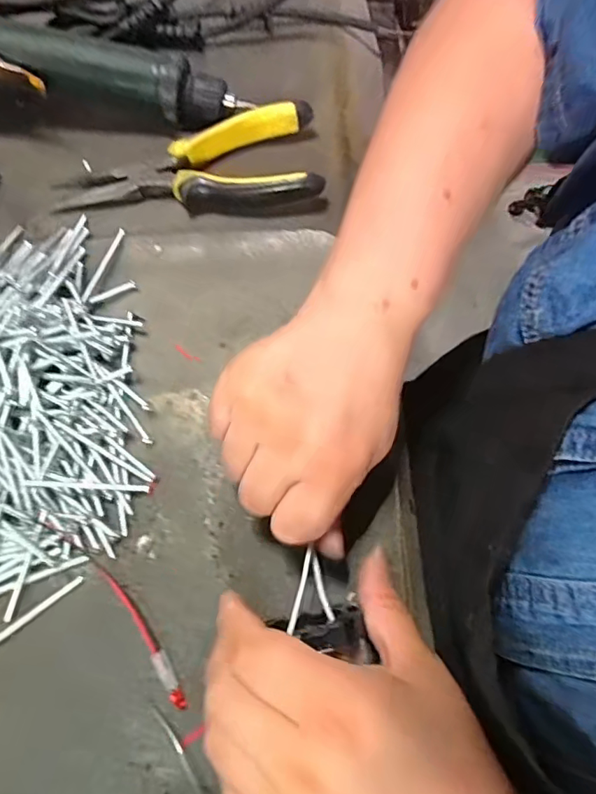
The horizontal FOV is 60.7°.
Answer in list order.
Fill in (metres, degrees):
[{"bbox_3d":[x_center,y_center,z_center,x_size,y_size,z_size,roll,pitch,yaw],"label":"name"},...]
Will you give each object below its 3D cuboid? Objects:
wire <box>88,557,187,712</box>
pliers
[{"bbox_3d":[-0.081,0.118,0.259,0.008,0.004,0.085,-34,74,-11],"label":"wire"},{"bbox_3d":[-0.079,-0.159,0.351,0.180,0.023,0.071,-6,70,-2],"label":"pliers"}]

